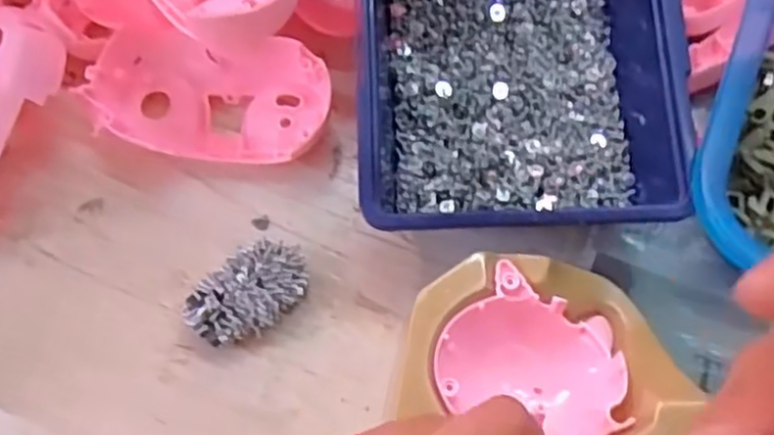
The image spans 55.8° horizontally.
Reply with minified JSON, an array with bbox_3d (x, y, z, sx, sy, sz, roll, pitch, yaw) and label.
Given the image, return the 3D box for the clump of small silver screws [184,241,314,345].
[{"bbox_3d":[-0.062,0.034,0.333,0.056,0.020,0.033,-35,70,-13],"label":"clump of small silver screws"}]

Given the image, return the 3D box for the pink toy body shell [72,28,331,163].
[{"bbox_3d":[-0.087,-0.060,0.366,0.115,0.031,0.060,9,66,5],"label":"pink toy body shell"}]

